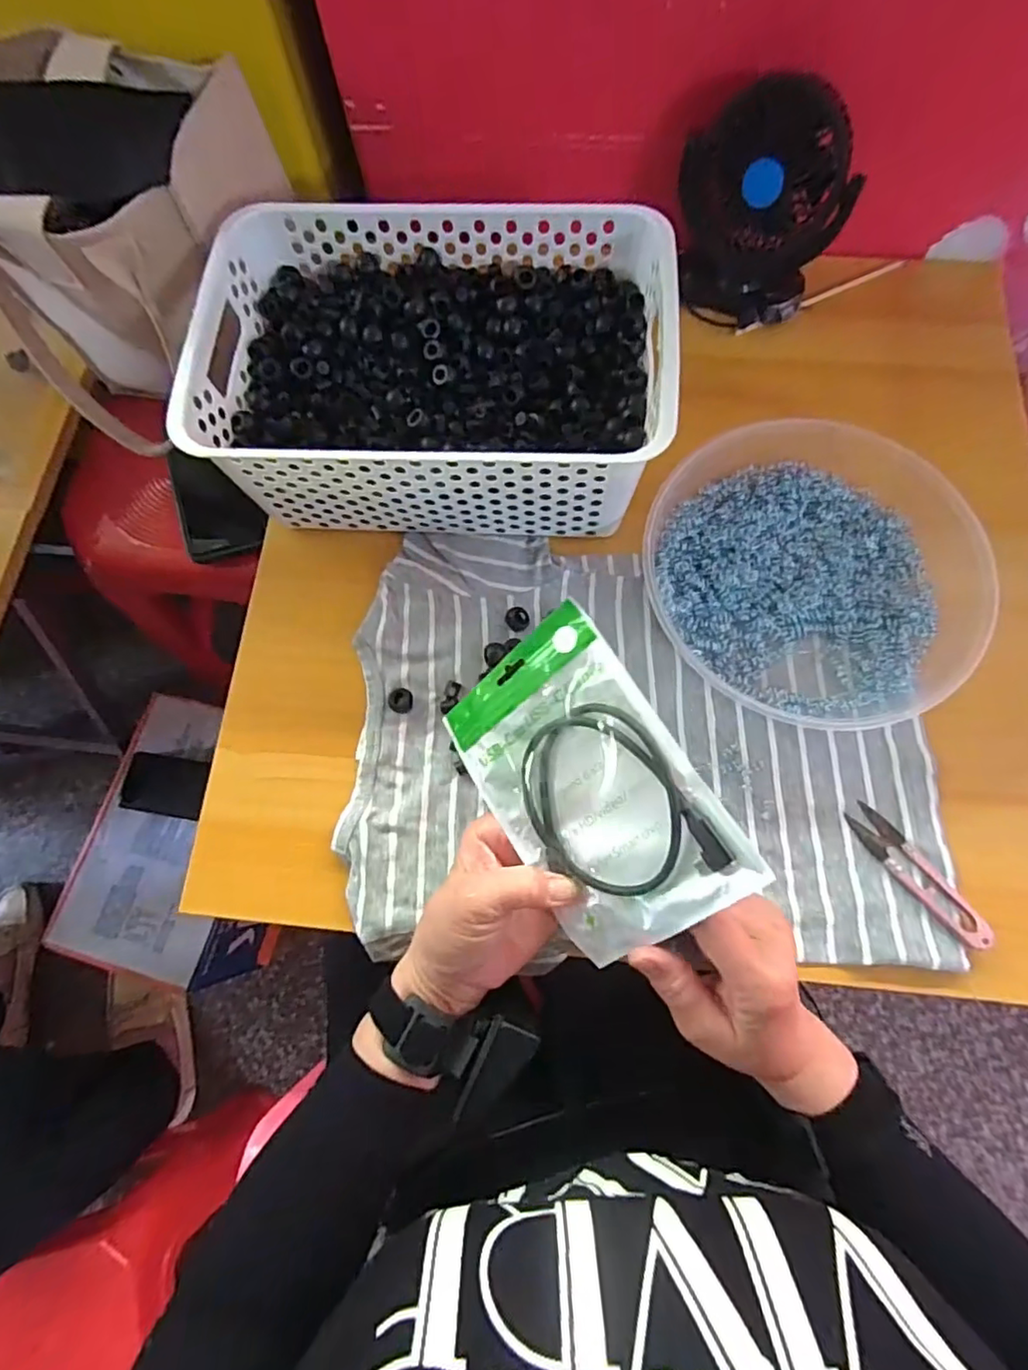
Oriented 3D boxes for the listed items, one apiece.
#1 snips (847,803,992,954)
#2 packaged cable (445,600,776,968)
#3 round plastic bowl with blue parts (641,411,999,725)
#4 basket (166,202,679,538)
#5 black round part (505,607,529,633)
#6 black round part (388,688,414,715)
[{"bbox_3d":[0.254,0.119,0.372,0.023,0.010,0.101,-36,76,-8],"label":"snips"},{"bbox_3d":[0.038,0.055,0.328,0.113,0.010,0.171,-42,68,24],"label":"packaged cable"},{"bbox_3d":[0.206,-0.077,0.415,0.197,0.045,0.225,-42,77,-9],"label":"round plastic bowl with blue parts"},{"bbox_3d":[-0.050,-0.219,0.428,0.299,0.108,0.203,2,74,3],"label":"basket"},{"bbox_3d":[0.002,-0.047,0.431,0.017,0.011,0.019,-16,74,-2],"label":"black round part"},{"bbox_3d":[-0.080,0.011,0.421,0.017,0.006,0.018,-1,74,2],"label":"black round part"}]

